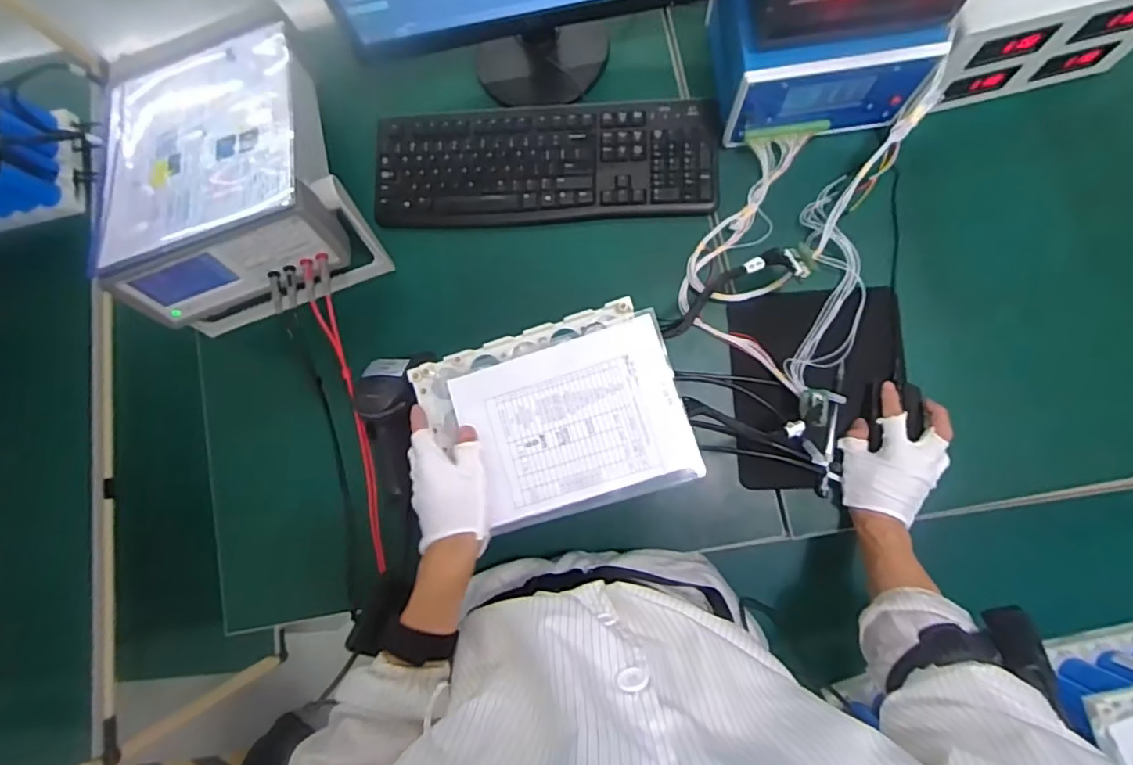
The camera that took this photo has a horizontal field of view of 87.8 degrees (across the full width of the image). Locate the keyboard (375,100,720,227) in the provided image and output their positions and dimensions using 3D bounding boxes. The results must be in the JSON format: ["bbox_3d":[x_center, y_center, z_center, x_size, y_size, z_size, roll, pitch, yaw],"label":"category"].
[{"bbox_3d":[-0.030,-0.284,0.775,0.439,0.038,0.150,-1,83,6],"label":"keyboard"}]

